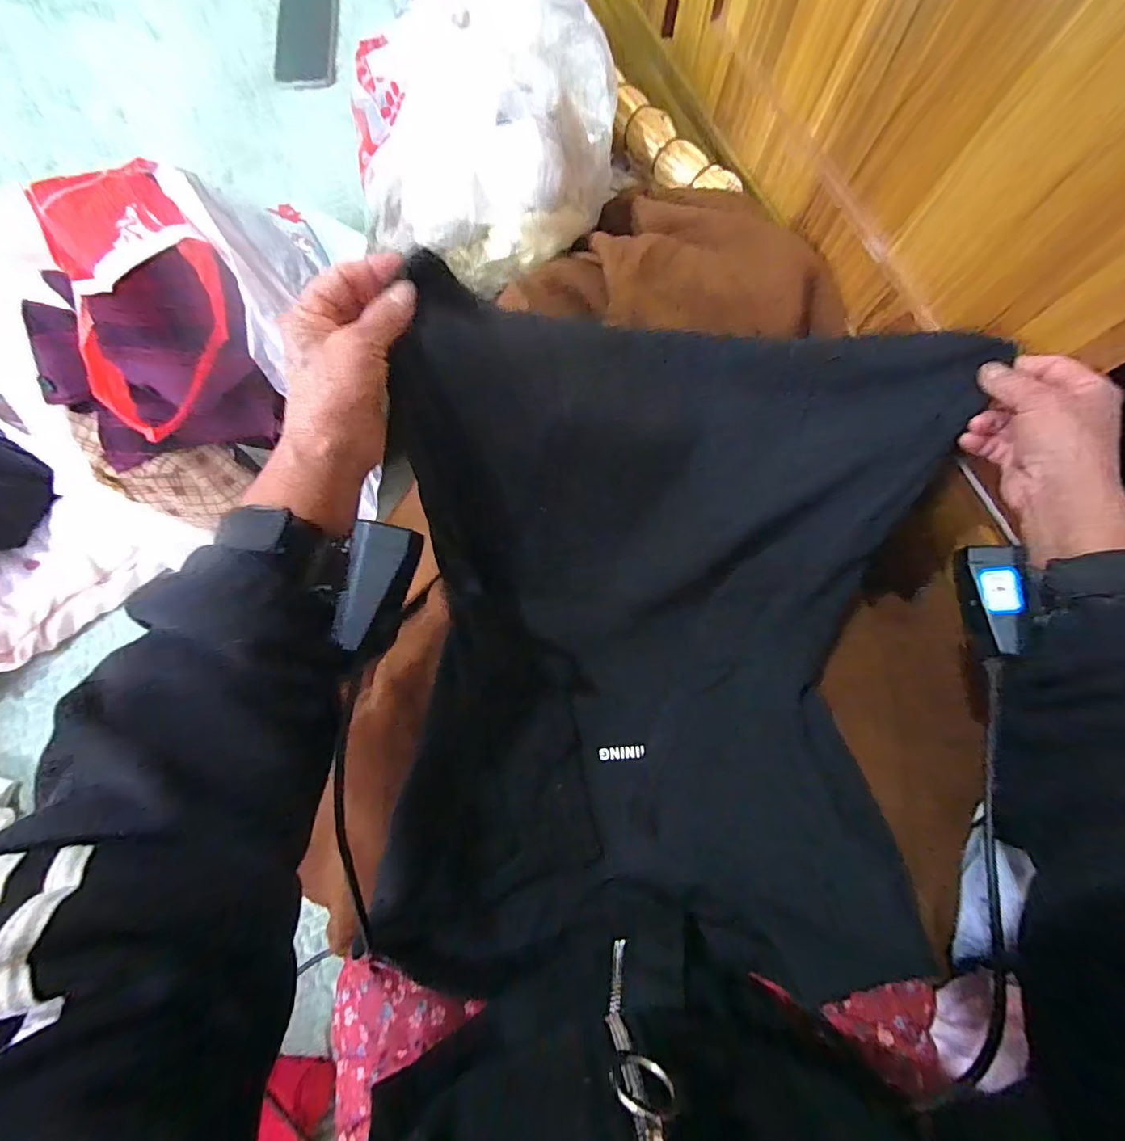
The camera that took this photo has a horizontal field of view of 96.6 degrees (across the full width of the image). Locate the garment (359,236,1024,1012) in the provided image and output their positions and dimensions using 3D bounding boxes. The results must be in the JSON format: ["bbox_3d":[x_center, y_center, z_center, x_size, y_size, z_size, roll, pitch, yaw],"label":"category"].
[{"bbox_3d":[0.092,0.040,0.351,0.373,0.164,0.420,-1,78,0],"label":"garment"}]

